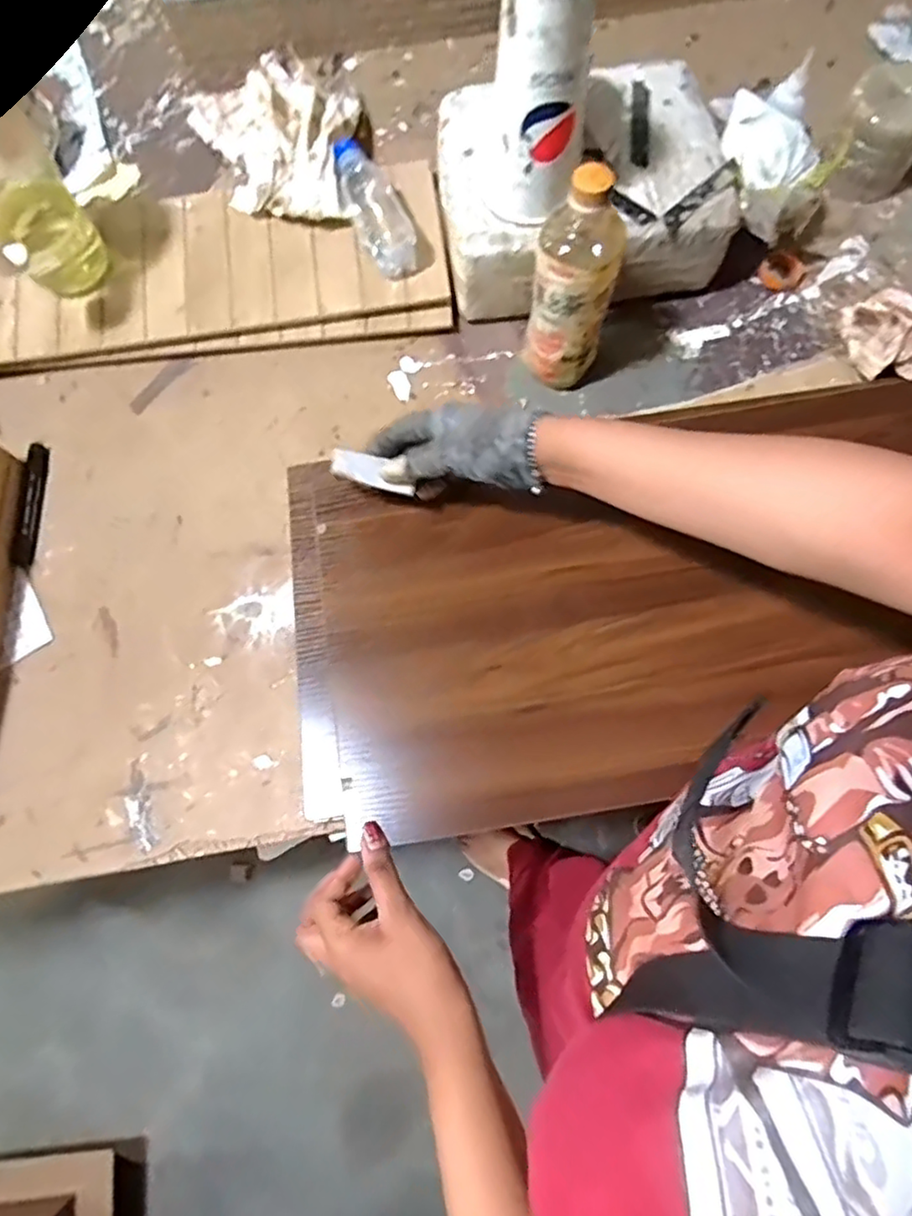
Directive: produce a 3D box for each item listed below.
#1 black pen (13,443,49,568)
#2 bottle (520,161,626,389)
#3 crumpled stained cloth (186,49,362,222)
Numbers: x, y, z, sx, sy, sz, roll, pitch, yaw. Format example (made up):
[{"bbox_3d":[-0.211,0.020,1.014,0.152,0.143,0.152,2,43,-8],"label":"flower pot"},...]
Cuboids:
[{"bbox_3d":[-0.415,-0.104,0.618,0.016,0.012,0.128,-6,75,2],"label":"black pen"},{"bbox_3d":[0.100,-0.274,0.549,0.069,0.202,0.067,15,77,7],"label":"bottle"},{"bbox_3d":[-0.181,-0.509,0.680,0.182,0.051,0.272,-21,63,-5],"label":"crumpled stained cloth"}]

